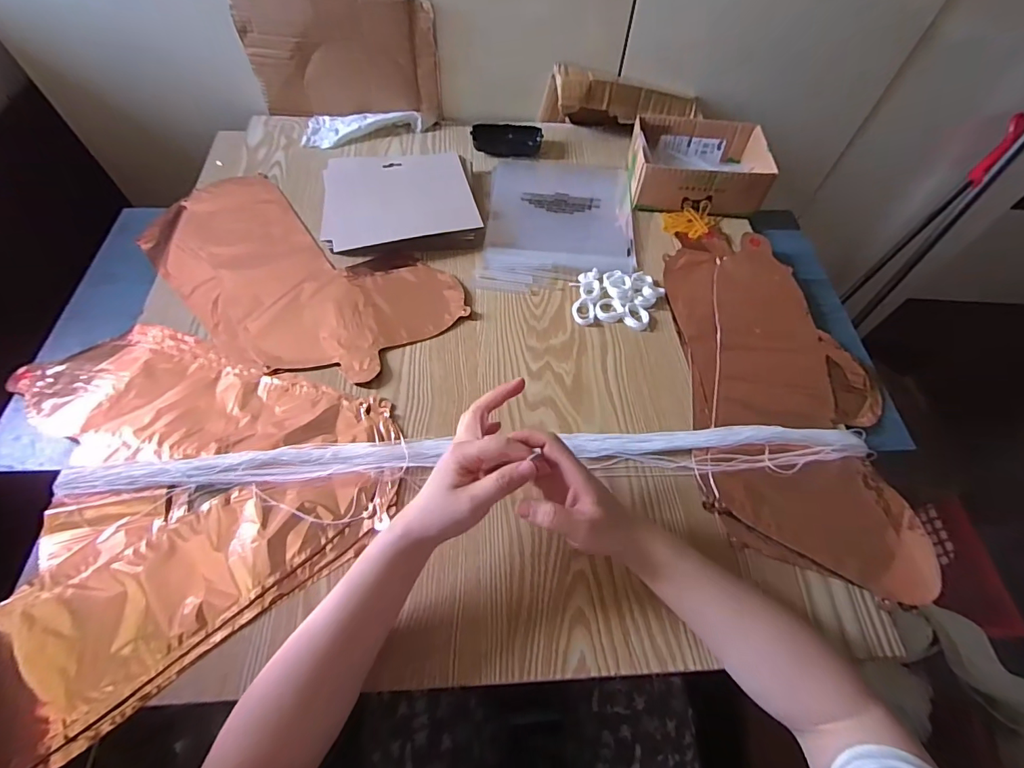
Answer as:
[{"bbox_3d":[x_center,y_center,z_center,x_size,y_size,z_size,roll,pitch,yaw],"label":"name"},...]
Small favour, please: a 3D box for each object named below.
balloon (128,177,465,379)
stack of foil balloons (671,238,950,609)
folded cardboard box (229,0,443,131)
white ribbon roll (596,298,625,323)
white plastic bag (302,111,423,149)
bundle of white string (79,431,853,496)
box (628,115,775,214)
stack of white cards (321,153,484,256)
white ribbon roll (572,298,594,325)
[{"bbox_3d":[-0.284,-0.136,0.585,0.424,0.028,0.219,31,64,12],"label":"balloon"},{"bbox_3d":[0.309,-0.006,0.529,0.223,0.016,0.429,3,59,0],"label":"stack of foil balloons"},{"bbox_3d":[-0.248,-0.482,0.681,0.270,0.173,0.026,1,59,-1],"label":"folded cardboard box"},{"bbox_3d":[0.119,-0.091,0.568,0.032,0.006,0.032,1,59,-1],"label":"white ribbon roll"},{"bbox_3d":[-0.241,-0.420,0.737,0.182,0.024,0.075,-16,61,-11],"label":"white plastic bag"},{"bbox_3d":[-0.024,0.071,0.458,0.776,0.030,0.039,-3,59,-3],"label":"bundle of white string"},{"bbox_3d":[0.267,-0.314,0.672,0.183,0.066,0.138,6,59,0],"label":"box"},{"bbox_3d":[-0.152,-0.256,0.638,0.198,0.030,0.166,-8,60,-6],"label":"stack of white cards"},{"bbox_3d":[0.087,-0.089,0.566,0.028,0.006,0.037,10,60,4],"label":"white ribbon roll"}]

